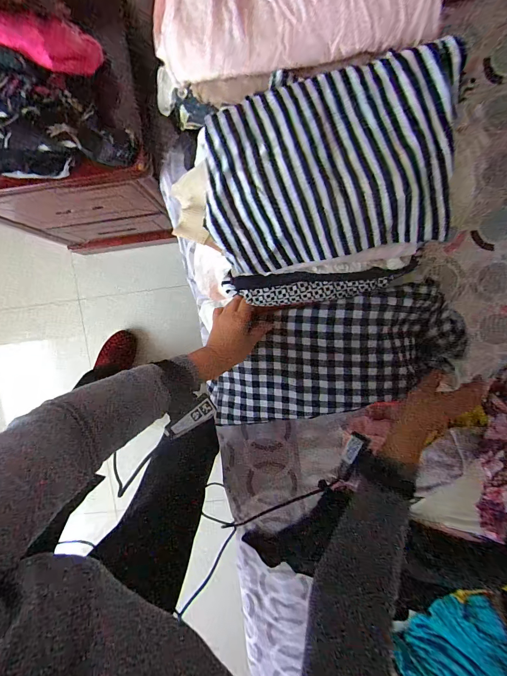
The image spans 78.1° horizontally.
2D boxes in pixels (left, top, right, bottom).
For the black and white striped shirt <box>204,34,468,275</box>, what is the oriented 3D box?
[{"bbox_3d":[0.077,-0.187,0.340,0.253,0.054,0.203,-3,96,2],"label":"black and white striped shirt"}]

